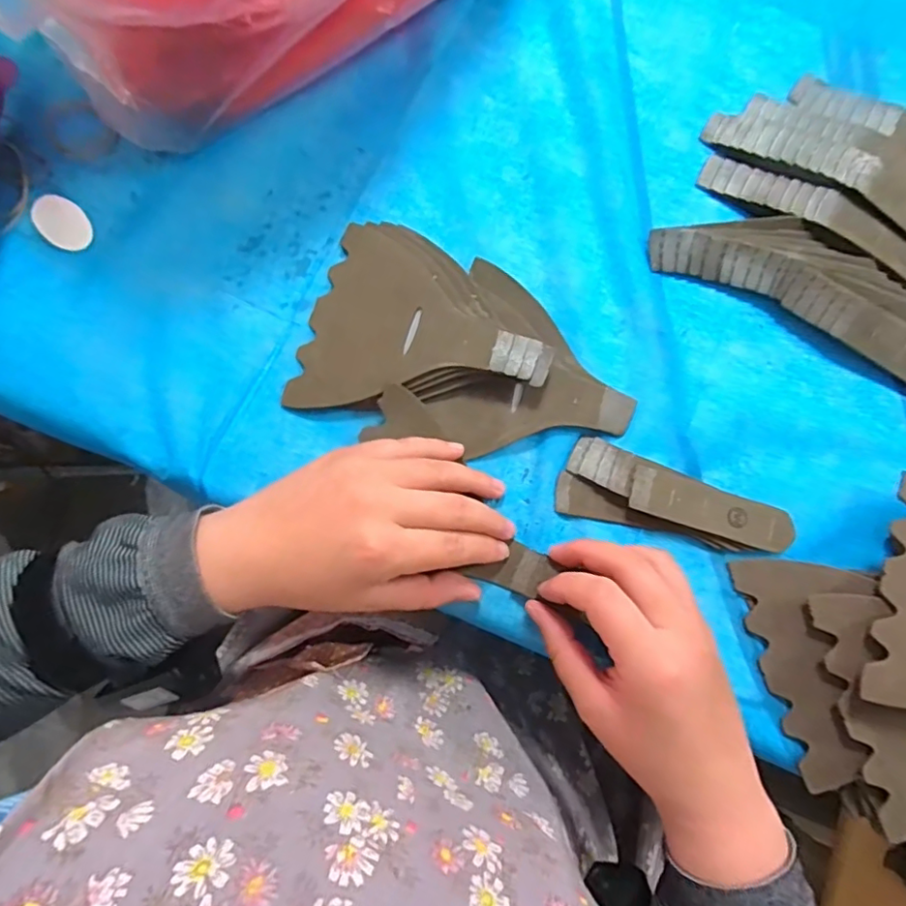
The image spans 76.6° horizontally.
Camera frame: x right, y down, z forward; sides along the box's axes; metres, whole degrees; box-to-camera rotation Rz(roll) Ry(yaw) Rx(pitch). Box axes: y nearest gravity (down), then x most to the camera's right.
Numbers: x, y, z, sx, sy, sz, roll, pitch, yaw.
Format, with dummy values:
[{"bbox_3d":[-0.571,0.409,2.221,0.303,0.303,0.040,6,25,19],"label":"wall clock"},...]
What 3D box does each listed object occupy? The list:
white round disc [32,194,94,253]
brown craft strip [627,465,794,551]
[{"bbox_3d":[-0.252,-0.149,0.367,0.049,0.004,0.028,41,81,7],"label":"white round disc"},{"bbox_3d":[0.149,0.033,0.328,0.095,0.004,0.026,18,82,-1],"label":"brown craft strip"}]

